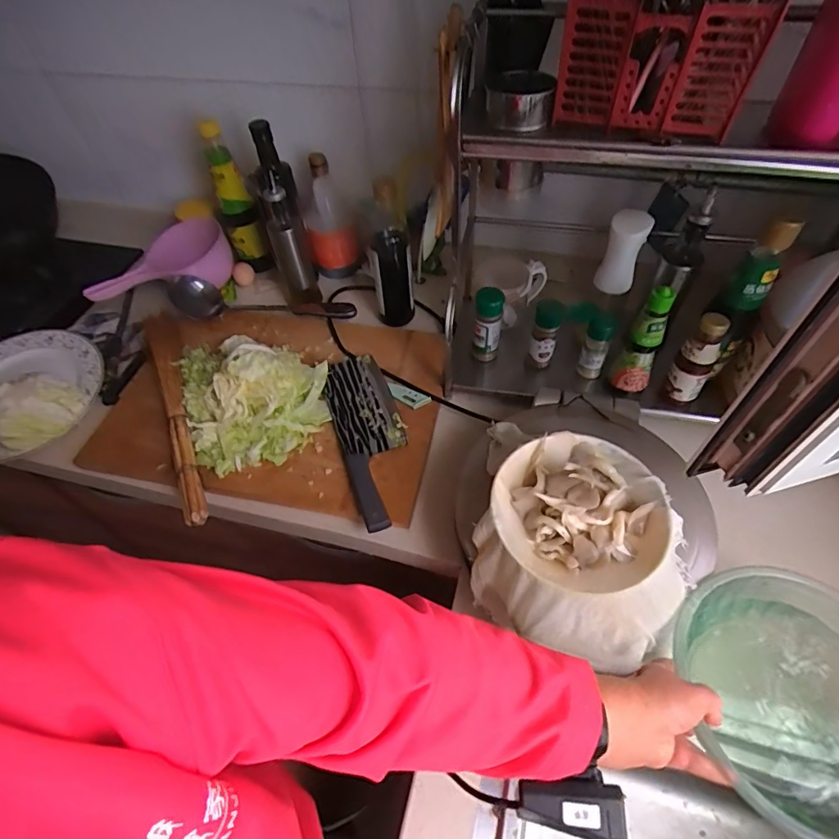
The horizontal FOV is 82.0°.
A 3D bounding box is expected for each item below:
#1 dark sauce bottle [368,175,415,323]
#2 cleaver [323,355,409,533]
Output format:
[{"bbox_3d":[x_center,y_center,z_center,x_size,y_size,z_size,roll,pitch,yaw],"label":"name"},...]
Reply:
[{"bbox_3d":[-0.050,-0.270,0.780,0.063,0.221,0.065,-12,53,-6],"label":"dark sauce bottle"},{"bbox_3d":[-0.068,0.019,0.684,0.095,0.018,0.295,-18,54,-10],"label":"cleaver"}]

